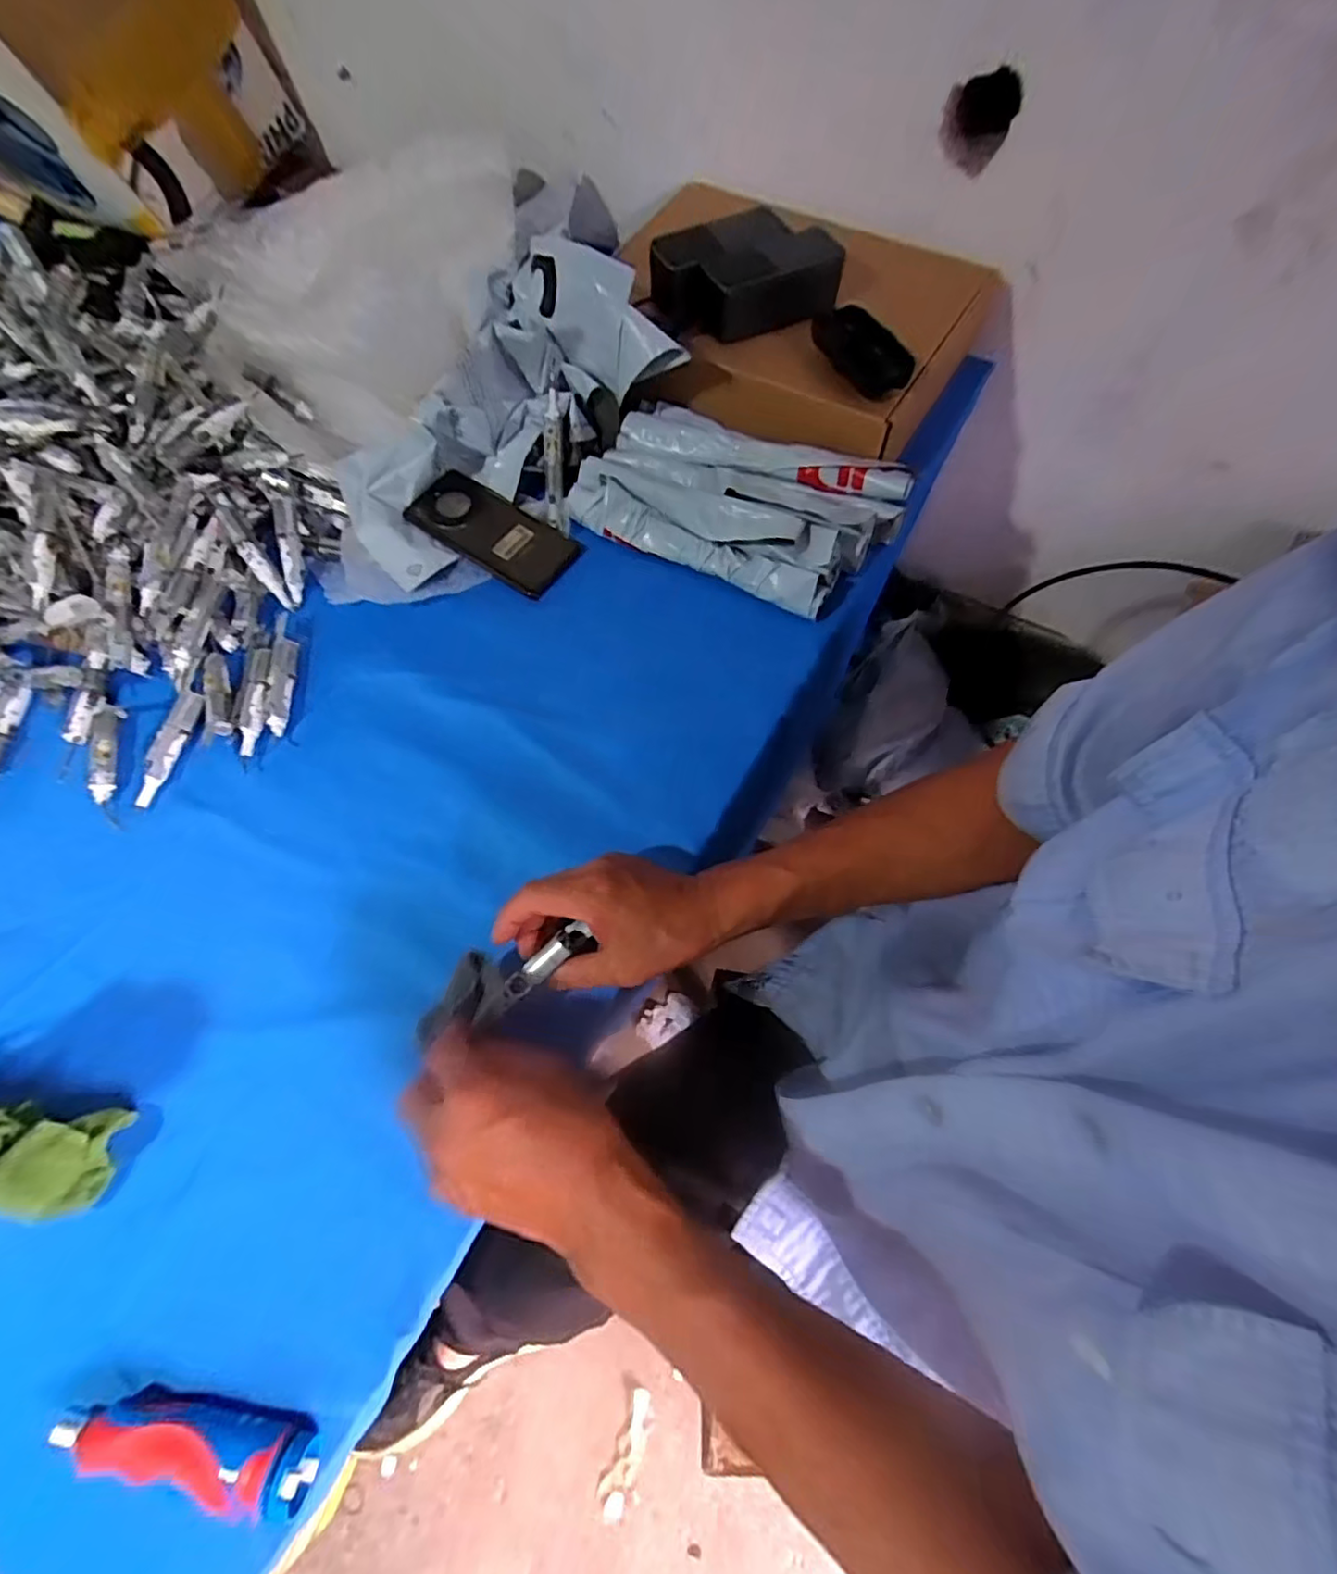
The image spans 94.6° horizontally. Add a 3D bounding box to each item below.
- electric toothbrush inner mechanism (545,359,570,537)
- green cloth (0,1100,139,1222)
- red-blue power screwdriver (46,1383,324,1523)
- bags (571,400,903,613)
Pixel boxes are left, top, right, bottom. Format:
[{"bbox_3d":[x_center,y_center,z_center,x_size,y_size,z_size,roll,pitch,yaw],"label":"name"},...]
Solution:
[{"bbox_3d":[-0.112,-0.333,0.610,0.019,0.016,0.163,-2,92,0],"label":"electric toothbrush inner mechanism"},{"bbox_3d":[-0.409,0.234,0.391,0.101,0.037,0.062,7,67,5],"label":"green cloth"},{"bbox_3d":[-0.265,0.360,0.339,0.148,0.030,0.036,5,65,6],"label":"red-blue power screwdriver"},{"bbox_3d":[0.057,-0.269,0.582,0.293,0.067,0.150,27,70,13],"label":"bags"}]

